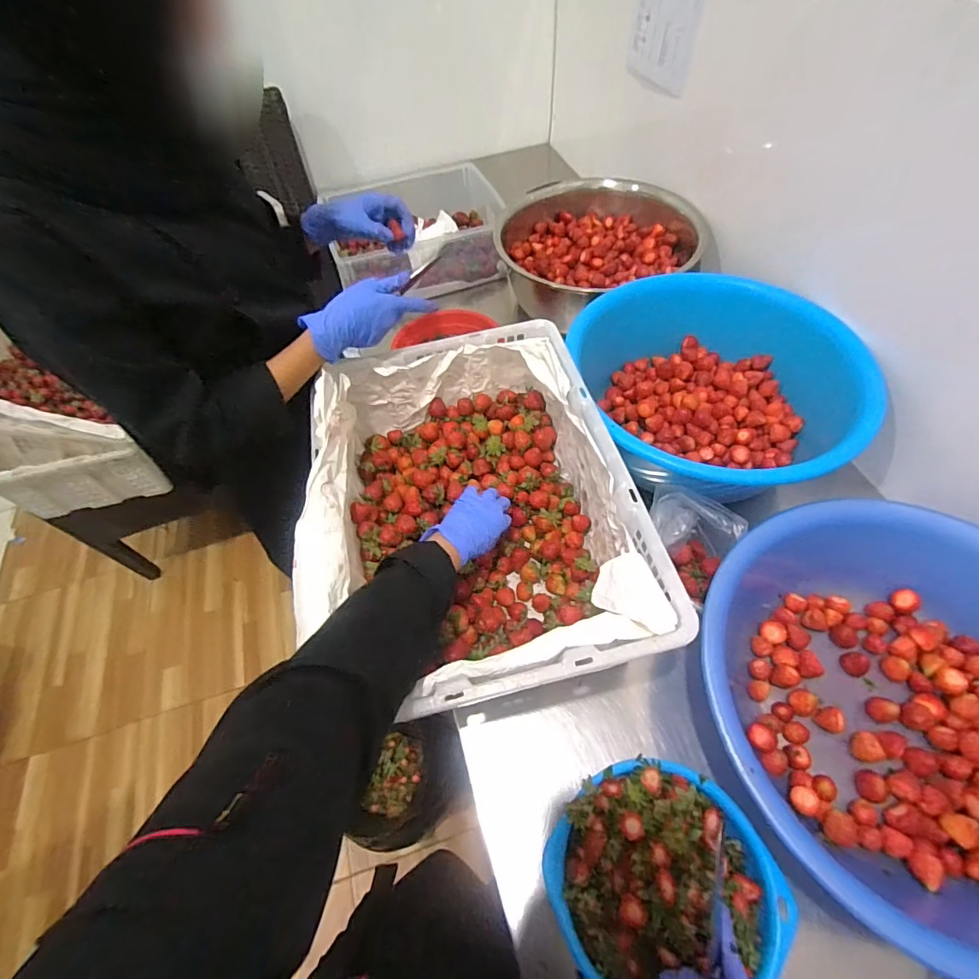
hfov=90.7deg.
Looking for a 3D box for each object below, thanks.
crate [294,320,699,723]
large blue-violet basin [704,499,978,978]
[{"bbox_3d":[-0.028,0.021,0.606,0.359,0.160,0.467,-13,57,-4],"label":"crate"},{"bbox_3d":[0.427,0.222,0.506,0.403,0.121,0.388,-2,57,3],"label":"large blue-violet basin"}]

